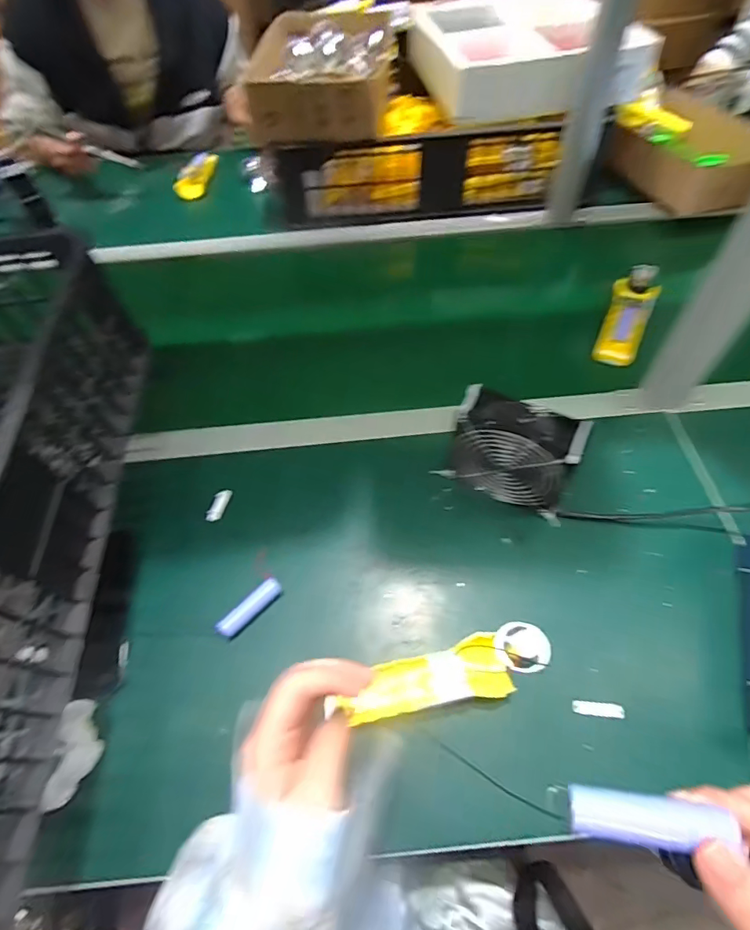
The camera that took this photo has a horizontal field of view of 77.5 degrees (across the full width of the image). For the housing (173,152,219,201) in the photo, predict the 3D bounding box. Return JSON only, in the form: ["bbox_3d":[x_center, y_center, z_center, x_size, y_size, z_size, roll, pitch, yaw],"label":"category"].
[{"bbox_3d":[-0.368,-0.600,0.972,0.043,0.039,0.130,14,58,11],"label":"housing"}]

